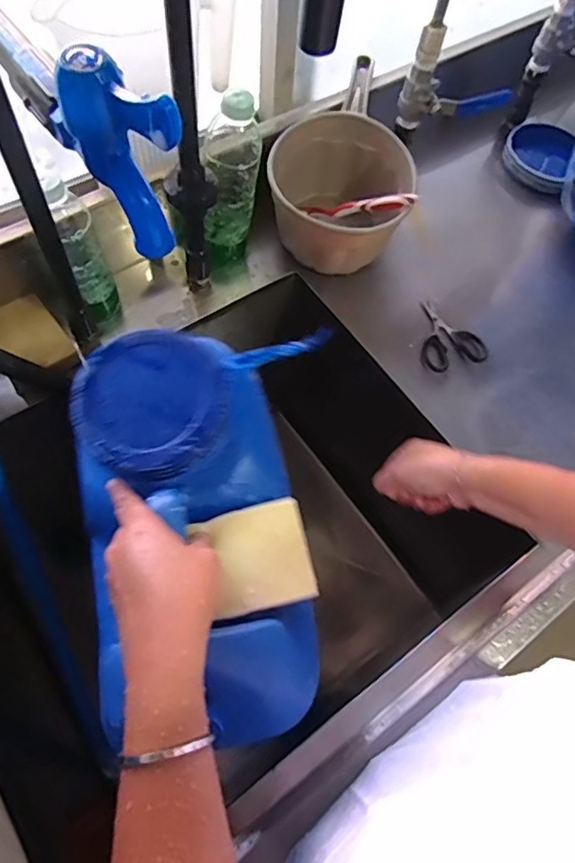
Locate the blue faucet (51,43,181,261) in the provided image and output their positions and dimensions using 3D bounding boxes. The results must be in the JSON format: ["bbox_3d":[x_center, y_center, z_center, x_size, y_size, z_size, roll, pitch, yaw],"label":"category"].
[{"bbox_3d":[-0.074,-0.119,0.254,0.026,0.080,0.060,-36,71,-20],"label":"blue faucet"}]

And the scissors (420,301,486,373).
[{"bbox_3d":[0.187,-0.120,0.671,0.077,0.009,0.101,-14,65,-11],"label":"scissors"}]

